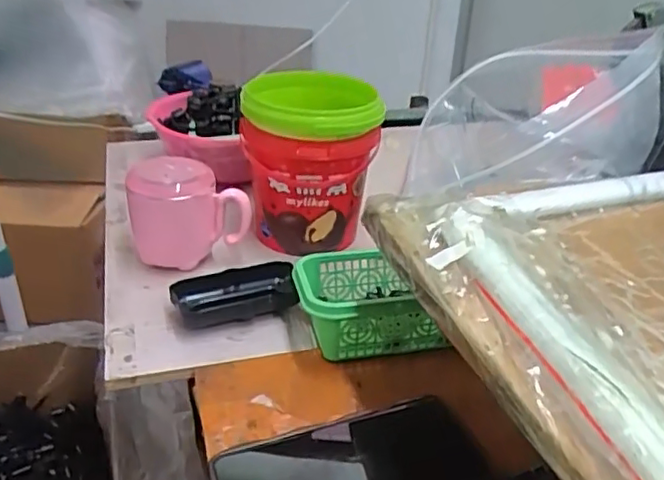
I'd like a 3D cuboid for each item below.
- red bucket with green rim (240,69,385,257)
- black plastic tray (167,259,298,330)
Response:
[{"bbox_3d":[-0.022,-0.082,0.622,0.130,0.138,0.130,2,30,-2],"label":"red bucket with green rim"},{"bbox_3d":[-0.083,0.044,0.534,0.105,0.023,0.050,-8,32,-19],"label":"black plastic tray"}]

